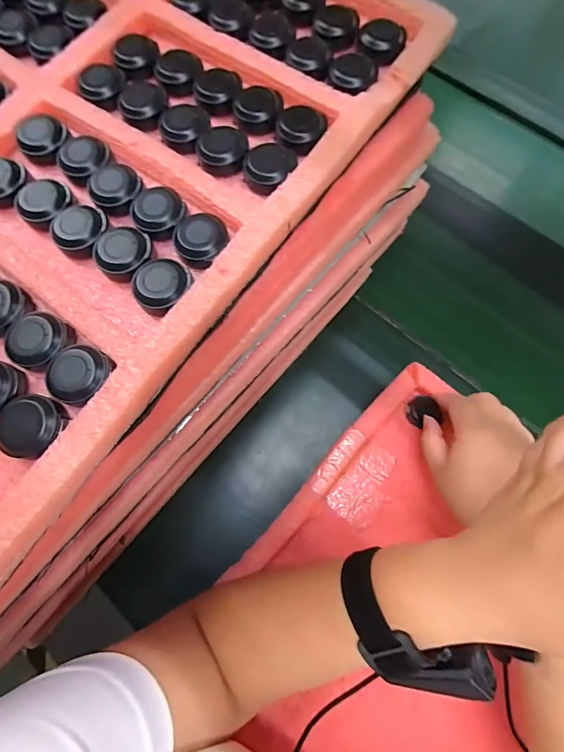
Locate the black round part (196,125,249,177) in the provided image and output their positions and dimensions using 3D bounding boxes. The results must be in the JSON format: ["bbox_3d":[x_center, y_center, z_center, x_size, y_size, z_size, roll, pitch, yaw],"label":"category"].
[{"bbox_3d":[-0.035,-0.133,0.221,0.029,0.013,0.029,-6,71,-3],"label":"black round part"}]

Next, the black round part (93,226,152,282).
[{"bbox_3d":[-0.086,-0.066,0.199,0.028,0.009,0.027,0,71,-1],"label":"black round part"}]

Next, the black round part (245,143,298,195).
[{"bbox_3d":[-0.006,-0.120,0.216,0.028,0.012,0.026,7,71,1],"label":"black round part"}]

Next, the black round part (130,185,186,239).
[{"bbox_3d":[-0.069,-0.091,0.208,0.029,0.011,0.028,0,71,-1],"label":"black round part"}]

